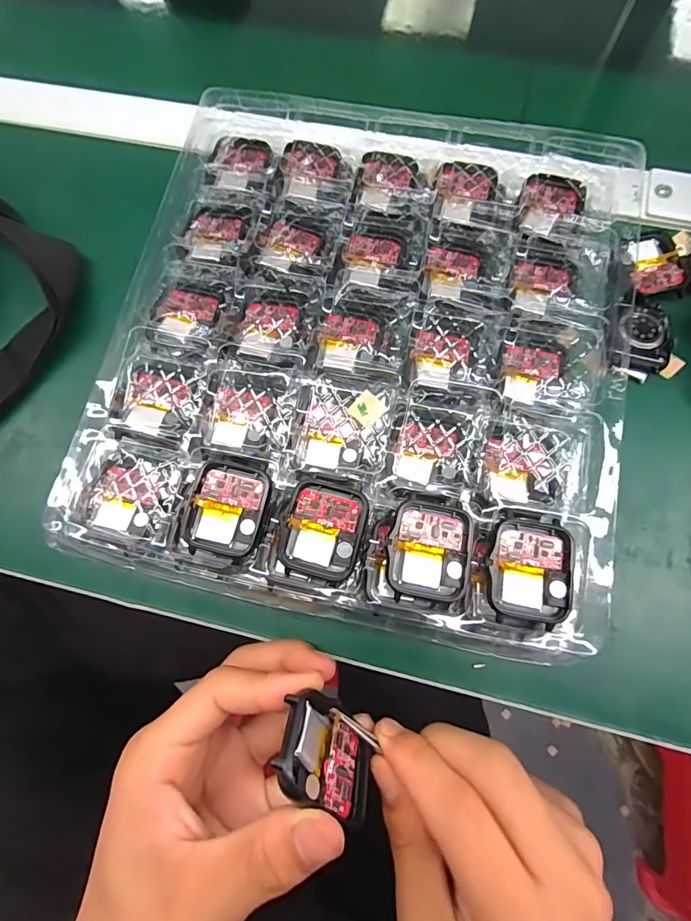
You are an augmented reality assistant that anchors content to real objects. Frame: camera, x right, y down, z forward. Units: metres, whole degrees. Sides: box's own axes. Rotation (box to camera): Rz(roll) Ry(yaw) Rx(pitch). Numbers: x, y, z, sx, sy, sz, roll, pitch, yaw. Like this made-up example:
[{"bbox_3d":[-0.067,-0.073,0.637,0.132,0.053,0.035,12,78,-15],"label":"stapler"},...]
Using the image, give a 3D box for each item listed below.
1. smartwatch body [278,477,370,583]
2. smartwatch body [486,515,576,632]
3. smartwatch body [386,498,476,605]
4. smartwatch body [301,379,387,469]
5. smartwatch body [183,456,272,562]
[{"bbox_3d":[-0.010,0.033,0.205,0.037,0.007,0.044,16,77,5],"label":"smartwatch body"},{"bbox_3d":[0.084,0.050,0.196,0.037,0.007,0.045,11,76,4],"label":"smartwatch body"},{"bbox_3d":[0.039,0.043,0.202,0.038,0.008,0.044,10,76,4],"label":"smartwatch body"},{"bbox_3d":[0.000,-0.016,0.225,0.042,0.011,0.042,14,77,5],"label":"smartwatch body"},{"bbox_3d":[-0.057,0.024,0.211,0.037,0.007,0.045,14,77,5],"label":"smartwatch body"}]

